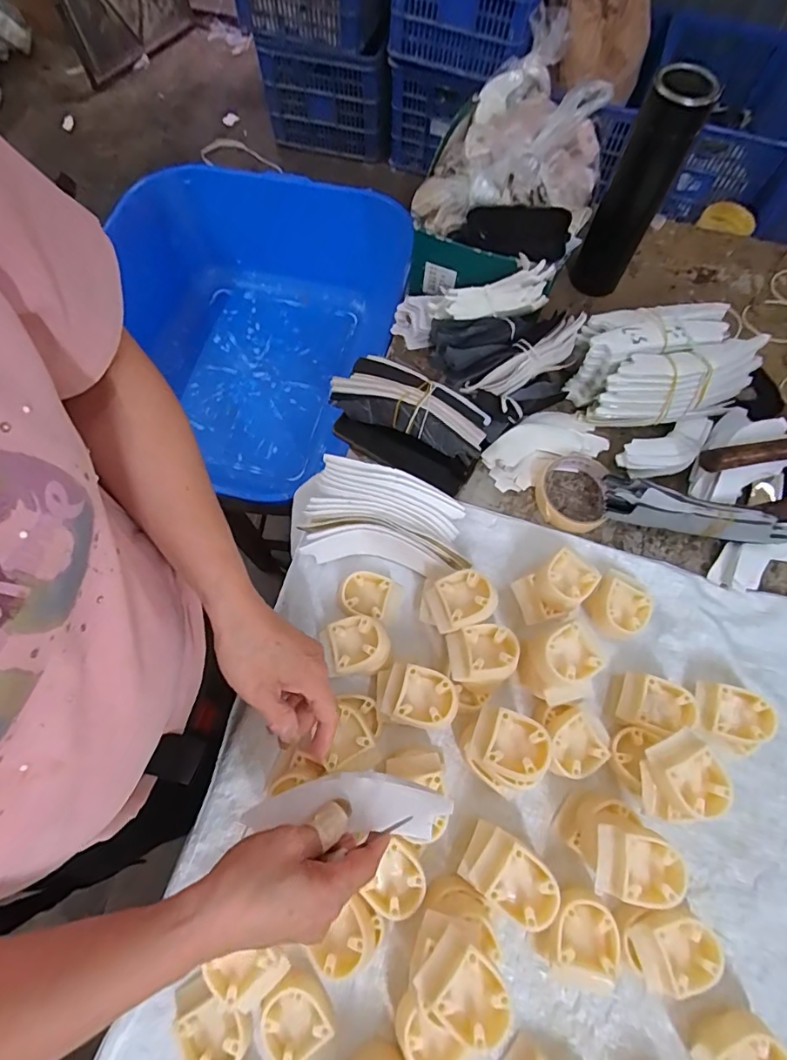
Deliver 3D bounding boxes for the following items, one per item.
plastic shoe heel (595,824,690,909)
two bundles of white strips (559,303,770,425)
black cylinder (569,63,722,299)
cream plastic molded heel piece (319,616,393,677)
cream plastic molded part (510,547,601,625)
[{"bbox_3d":[0.186,0.253,0.368,0.060,0.020,0.049,8,68,3],"label":"plastic shoe heel"},{"bbox_3d":[0.312,-0.192,0.574,0.198,0.079,0.126,-7,68,-4],"label":"two bundles of white strips"},{"bbox_3d":[0.280,-0.388,0.573,0.063,0.233,0.056,18,69,6],"label":"black cylinder"},{"bbox_3d":[-0.035,0.110,0.465,0.061,0.044,0.050,-10,68,-5],"label":"cream plastic molded heel piece"},{"bbox_3d":[0.157,0.058,0.480,0.072,0.053,0.050,-29,71,-12],"label":"cream plastic molded part"}]

